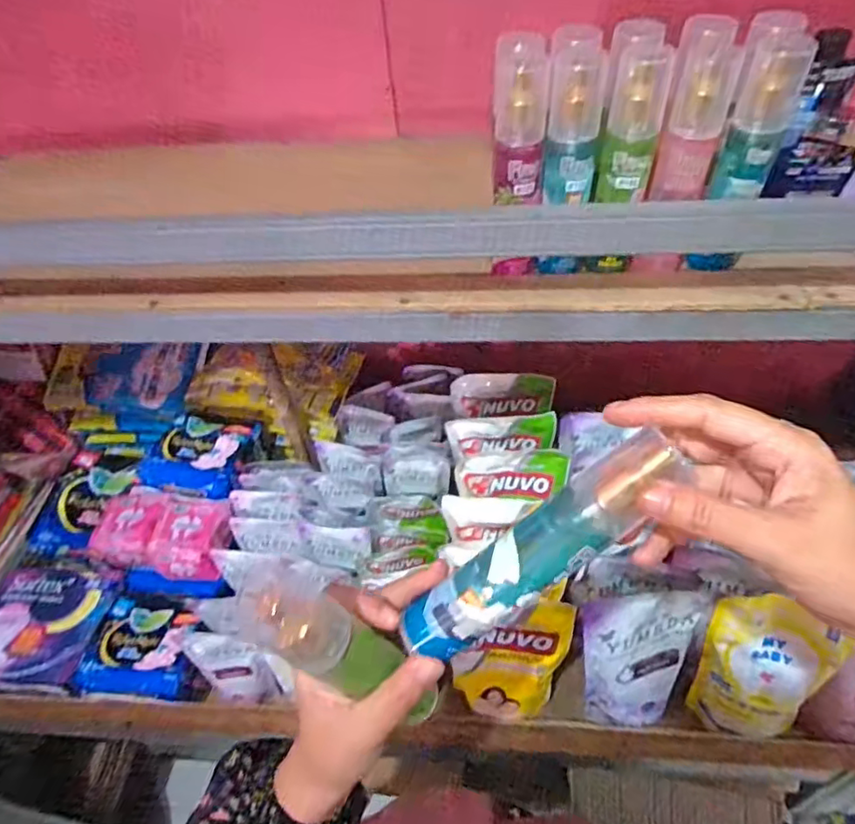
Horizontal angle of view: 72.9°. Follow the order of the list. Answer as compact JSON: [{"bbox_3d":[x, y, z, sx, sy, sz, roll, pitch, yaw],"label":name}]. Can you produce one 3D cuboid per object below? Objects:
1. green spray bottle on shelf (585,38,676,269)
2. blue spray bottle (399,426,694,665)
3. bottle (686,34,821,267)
[{"bbox_3d":[0.148,-0.178,0.428,0.036,0.153,0.043,18,50,22],"label":"green spray bottle on shelf"},{"bbox_3d":[0.057,0.072,0.288,0.165,0.031,0.033,-43,47,12],"label":"blue spray bottle"},{"bbox_3d":[0.226,-0.172,0.415,0.037,0.165,0.032,15,49,20],"label":"bottle"}]

